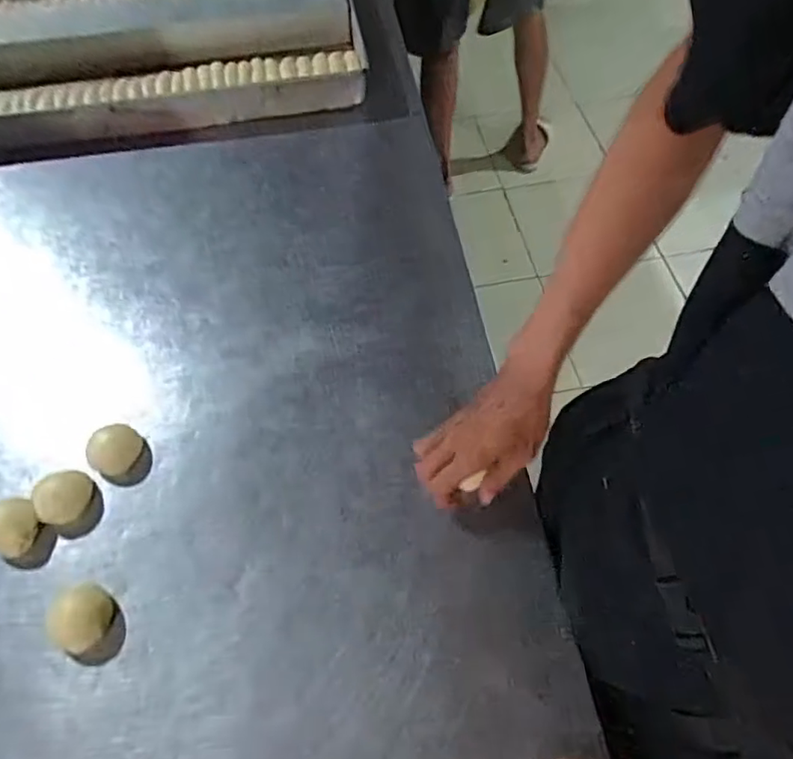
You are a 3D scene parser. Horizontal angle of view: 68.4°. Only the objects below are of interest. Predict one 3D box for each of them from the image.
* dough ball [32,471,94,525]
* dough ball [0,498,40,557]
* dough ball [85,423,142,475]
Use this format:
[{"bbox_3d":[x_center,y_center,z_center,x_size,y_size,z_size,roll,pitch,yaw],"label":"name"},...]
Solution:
[{"bbox_3d":[-0.332,0.118,0.584,0.042,0.032,0.053,11,62,7],"label":"dough ball"},{"bbox_3d":[-0.375,0.144,0.570,0.047,0.032,0.050,-1,61,1],"label":"dough ball"},{"bbox_3d":[-0.295,0.073,0.613,0.043,0.032,0.054,34,67,18],"label":"dough ball"}]

